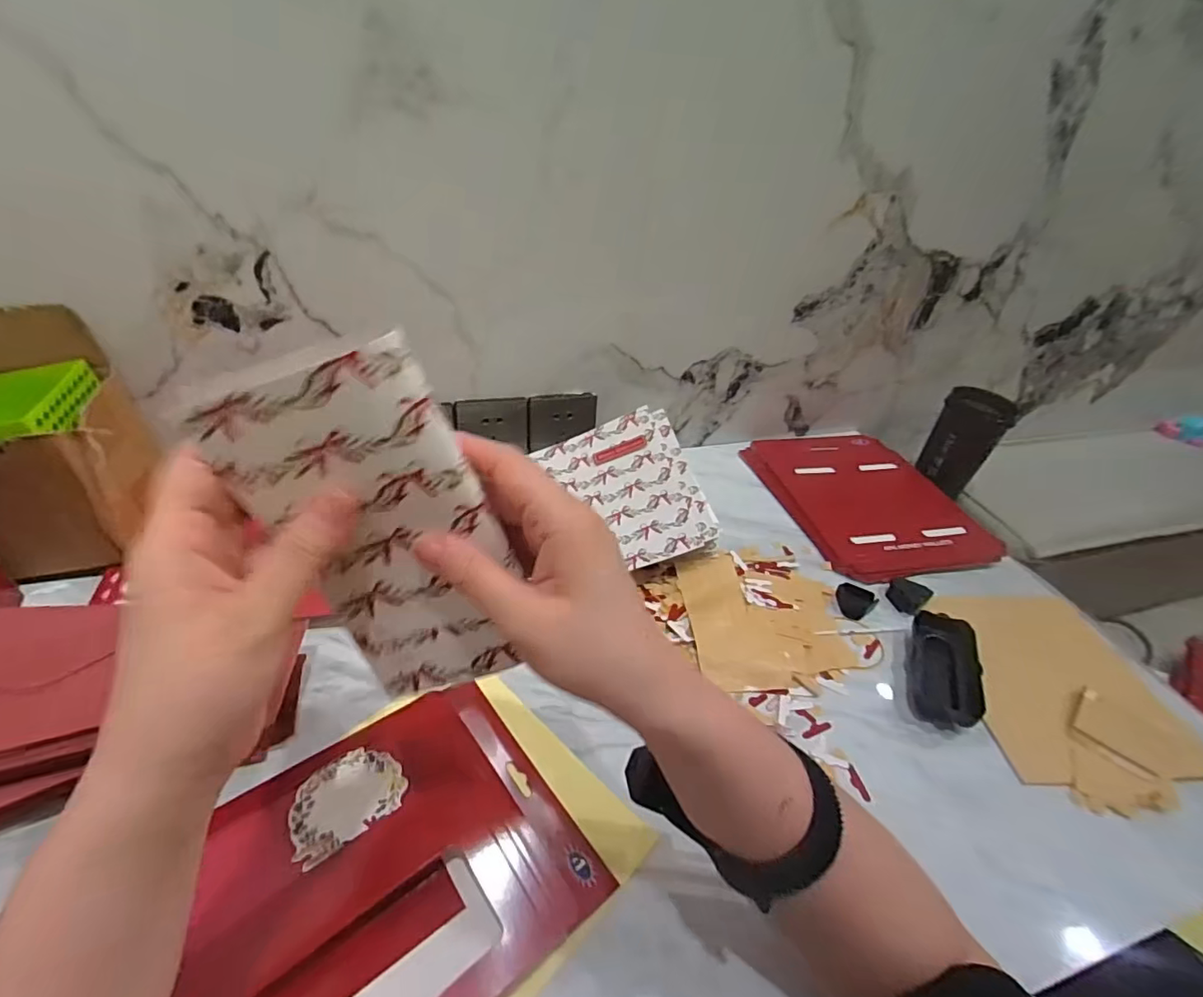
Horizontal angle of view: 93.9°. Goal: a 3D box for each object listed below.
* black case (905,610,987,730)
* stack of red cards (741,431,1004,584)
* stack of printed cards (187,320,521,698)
[{"bbox_3d":[0.309,0.153,0.509,0.052,0.037,0.109,19,40,15],"label":"black case"},{"bbox_3d":[0.339,-0.003,0.714,0.230,0.026,0.259,-7,40,-17],"label":"stack of red cards"},{"bbox_3d":[-0.091,0.019,0.248,0.085,0.171,0.012,-19,33,-1],"label":"stack of printed cards"}]

